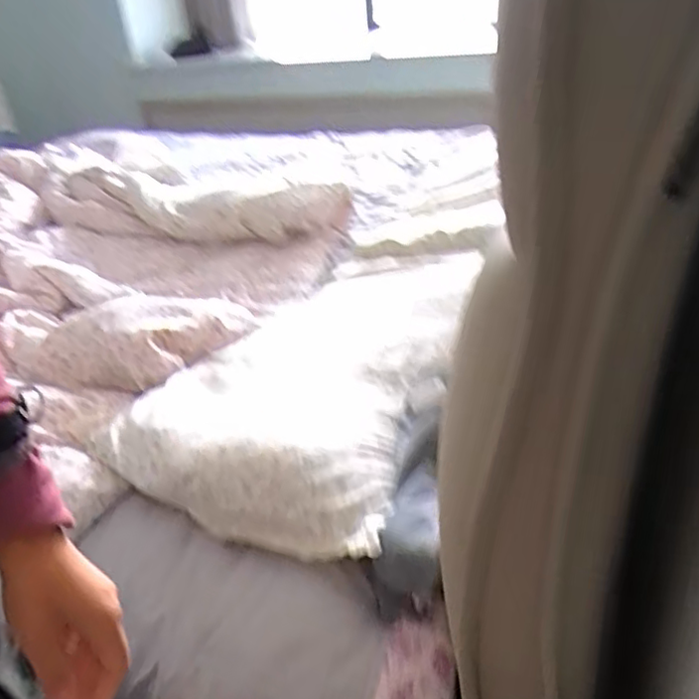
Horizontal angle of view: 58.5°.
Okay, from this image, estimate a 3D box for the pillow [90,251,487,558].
[{"bbox_3d":[-0.032,0.029,0.893,0.423,0.086,0.597,7,34,21],"label":"pillow"}]

